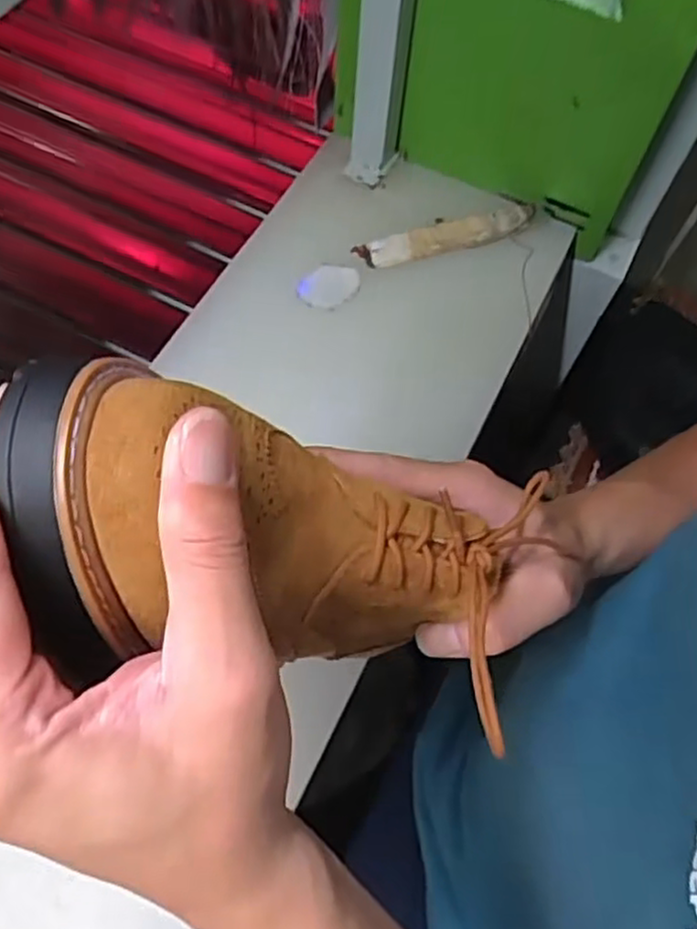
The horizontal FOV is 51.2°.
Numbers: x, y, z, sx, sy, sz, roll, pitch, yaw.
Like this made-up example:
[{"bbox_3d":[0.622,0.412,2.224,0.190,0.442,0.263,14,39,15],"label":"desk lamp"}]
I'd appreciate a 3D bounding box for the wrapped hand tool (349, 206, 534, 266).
[{"bbox_3d":[0.082,-0.189,0.599,0.152,0.009,0.028,-17,67,-11],"label":"wrapped hand tool"}]

